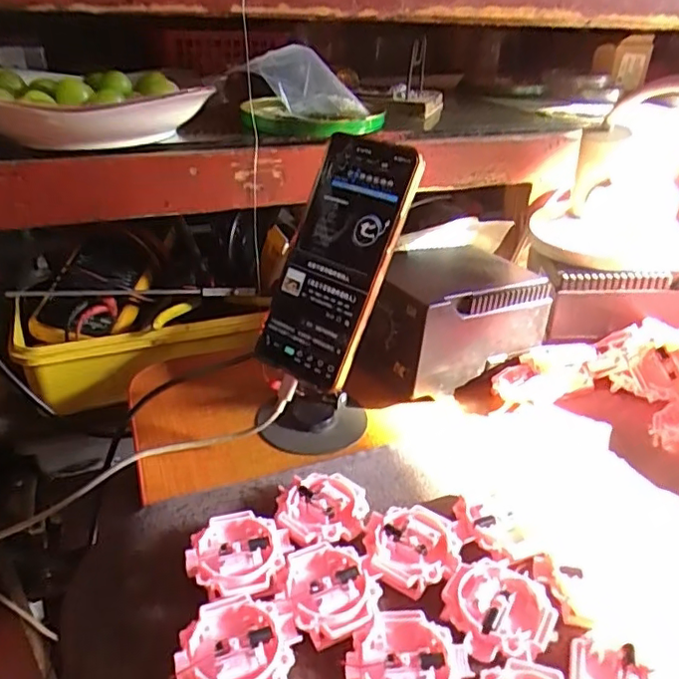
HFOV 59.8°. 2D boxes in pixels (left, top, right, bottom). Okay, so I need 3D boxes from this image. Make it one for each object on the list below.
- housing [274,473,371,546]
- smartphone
[{"bbox_3d":[-0.011,0.104,0.353,0.054,0.019,0.049,-8,32,-17],"label":"housing"},{"bbox_3d":[-0.004,-0.053,0.394,0.078,0.163,0.009,28,8,34],"label":"smartphone"}]

